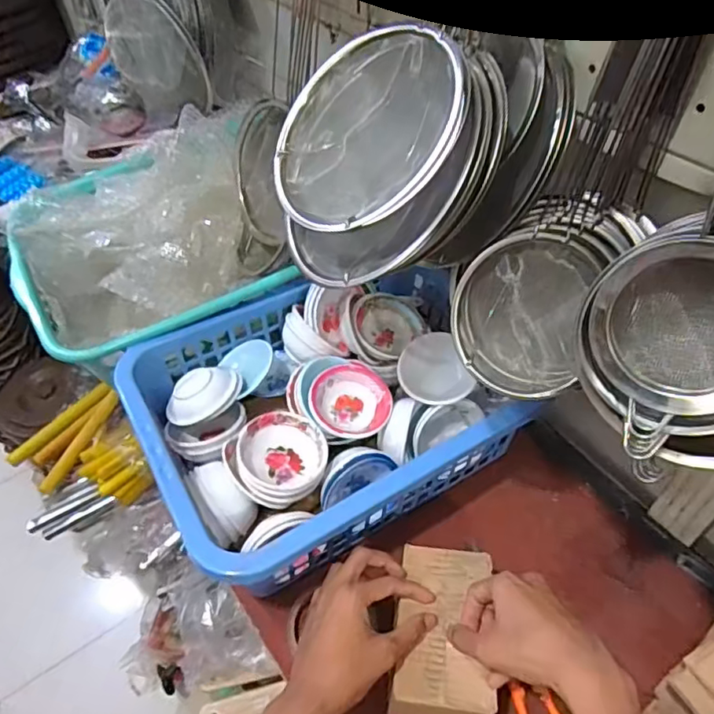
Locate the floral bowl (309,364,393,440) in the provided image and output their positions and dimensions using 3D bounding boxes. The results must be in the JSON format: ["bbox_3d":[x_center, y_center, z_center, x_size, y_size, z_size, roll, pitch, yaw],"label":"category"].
[{"bbox_3d":[-0.008,0.051,0.632,0.084,0.037,0.080,2,72,-8],"label":"floral bowl"}]

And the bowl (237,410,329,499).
[{"bbox_3d":[-0.077,0.102,0.592,0.086,0.040,0.086,7,50,-8],"label":"bowl"}]

